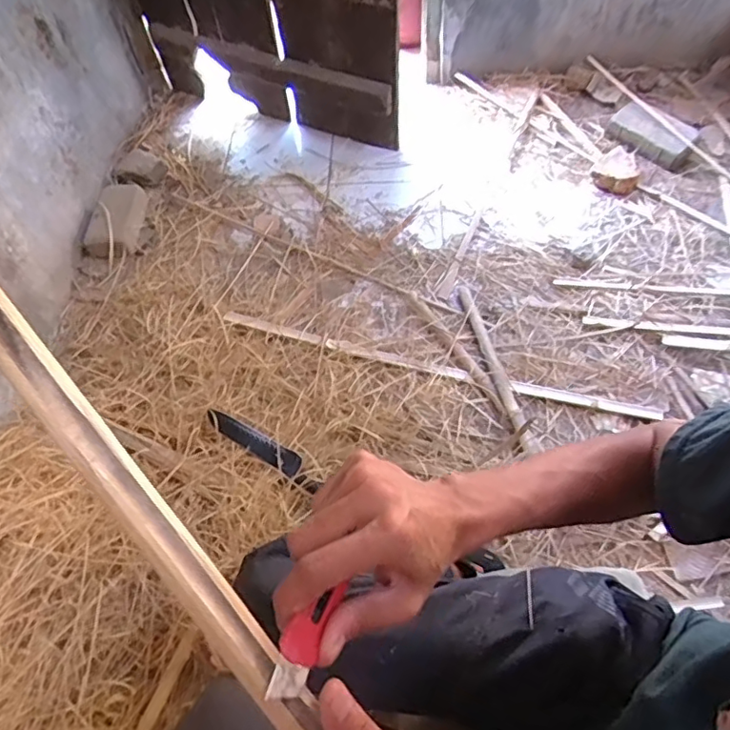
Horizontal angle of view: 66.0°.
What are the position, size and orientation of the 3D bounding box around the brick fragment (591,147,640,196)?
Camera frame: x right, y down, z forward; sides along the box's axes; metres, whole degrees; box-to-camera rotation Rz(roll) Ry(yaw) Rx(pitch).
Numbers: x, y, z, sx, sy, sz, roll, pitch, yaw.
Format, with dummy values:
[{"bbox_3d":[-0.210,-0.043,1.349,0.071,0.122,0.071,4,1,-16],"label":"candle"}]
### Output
[{"bbox_3d":[0.642,-0.492,1.437,0.113,0.057,0.146,20,62,16],"label":"brick fragment"}]

